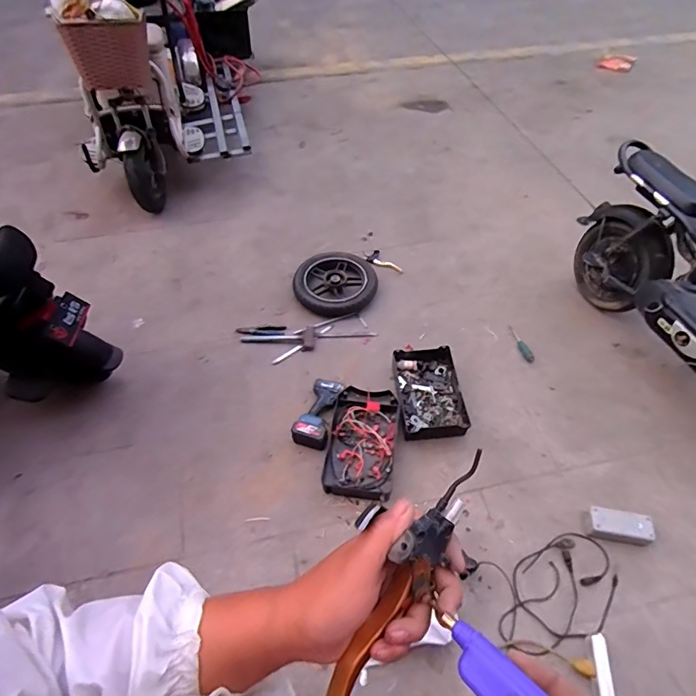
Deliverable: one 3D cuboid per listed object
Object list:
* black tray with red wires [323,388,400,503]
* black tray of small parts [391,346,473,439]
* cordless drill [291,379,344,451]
[{"bbox_3d":[0.045,0.295,1.449,0.210,0.058,0.329,7,52,6],"label":"black tray with red wires"},{"bbox_3d":[0.279,0.151,1.571,0.215,0.065,0.322,-2,52,-1],"label":"black tray of small parts"},{"bbox_3d":[-0.096,0.204,1.505,0.114,0.064,0.240,12,53,10],"label":"cordless drill"}]

